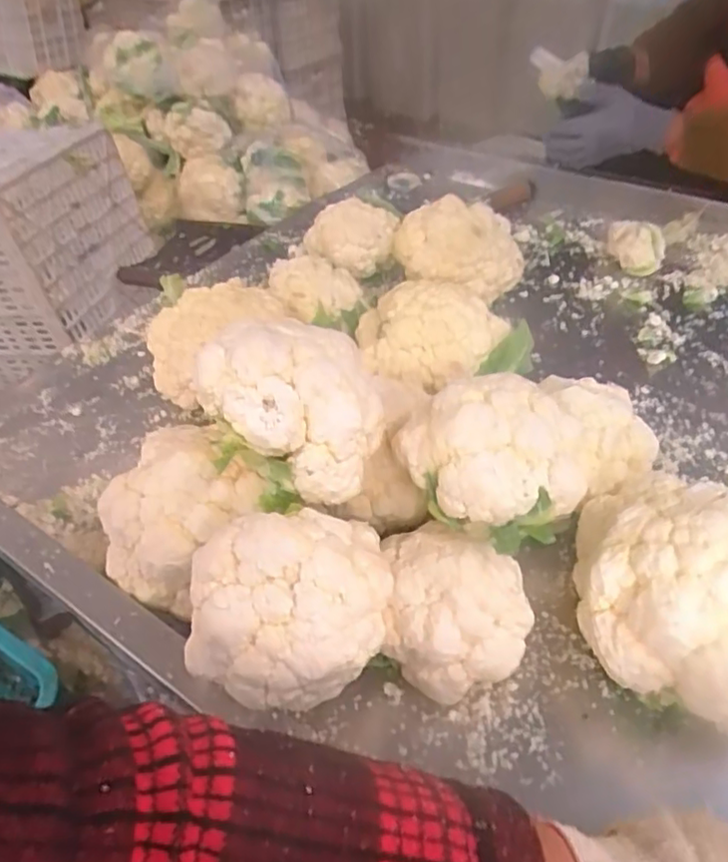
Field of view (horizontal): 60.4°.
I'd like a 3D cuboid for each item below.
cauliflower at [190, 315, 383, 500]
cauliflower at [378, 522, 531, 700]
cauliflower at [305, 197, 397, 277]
[{"bbox_3d":[-0.060,-0.022,0.486,0.139,0.104,0.103,6,45,10],"label":"cauliflower"},{"bbox_3d":[0.073,0.147,0.500,0.111,0.101,0.109,0,44,3],"label":"cauliflower"},{"bbox_3d":[-0.019,-0.285,0.925,0.138,0.090,0.096,-3,44,0],"label":"cauliflower"}]

